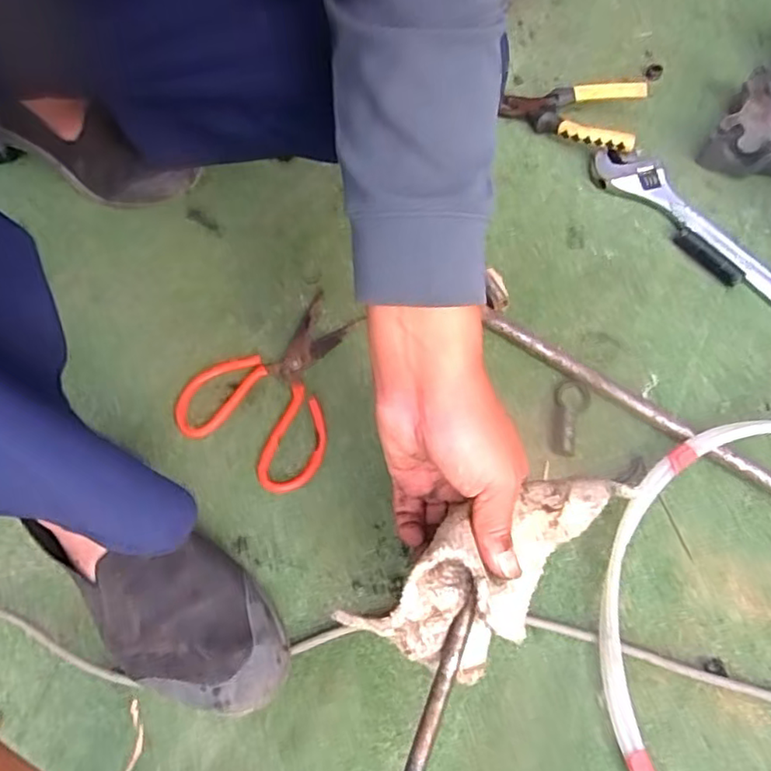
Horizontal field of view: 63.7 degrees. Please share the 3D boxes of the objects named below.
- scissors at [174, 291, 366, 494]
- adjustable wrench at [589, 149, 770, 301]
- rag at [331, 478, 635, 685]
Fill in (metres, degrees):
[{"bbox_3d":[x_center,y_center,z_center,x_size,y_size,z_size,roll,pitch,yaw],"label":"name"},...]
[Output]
[{"bbox_3d":[-0.093,-0.004,0.577,0.146,0.010,0.179,31,70,13],"label":"scissors"},{"bbox_3d":[0.337,-0.166,0.662,0.062,0.018,0.287,-34,70,-14],"label":"adjustable wrench"},{"bbox_3d":[0.071,0.107,0.376,0.187,0.090,0.076,-37,71,-15],"label":"rag"}]

